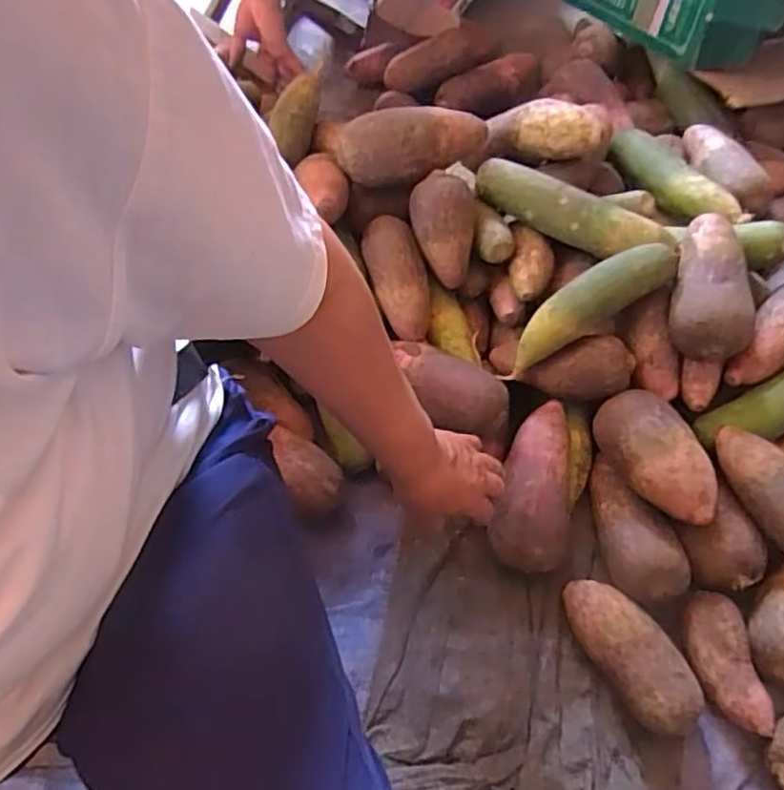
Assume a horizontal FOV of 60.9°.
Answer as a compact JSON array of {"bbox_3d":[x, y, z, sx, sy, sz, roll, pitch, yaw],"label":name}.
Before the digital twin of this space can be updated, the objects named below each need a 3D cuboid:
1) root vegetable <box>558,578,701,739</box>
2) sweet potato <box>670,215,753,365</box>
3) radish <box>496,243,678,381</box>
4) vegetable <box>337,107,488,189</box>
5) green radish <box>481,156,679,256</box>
[{"bbox_3d":[0.230,0.251,0.653,0.066,0.061,0.153,-30,65,-15],"label":"root vegetable"},{"bbox_3d":[0.337,-0.115,0.710,0.076,0.070,0.156,-1,63,23],"label":"sweet potato"},{"bbox_3d":[0.205,-0.095,0.710,0.211,0.057,0.049,-36,63,12],"label":"radish"},{"bbox_3d":[0.028,-0.281,0.753,0.173,0.072,0.065,-10,61,-4],"label":"vegetable"},{"bbox_3d":[0.201,-0.206,0.752,0.228,0.048,0.051,26,65,15],"label":"green radish"}]

